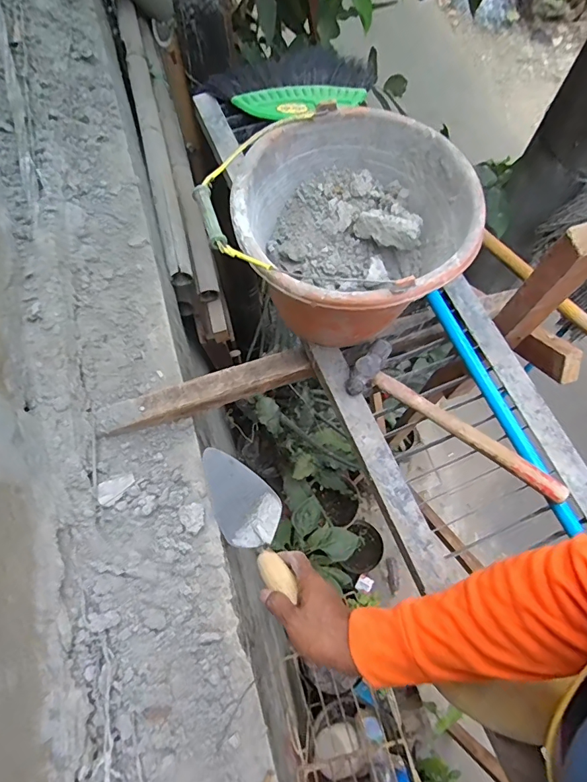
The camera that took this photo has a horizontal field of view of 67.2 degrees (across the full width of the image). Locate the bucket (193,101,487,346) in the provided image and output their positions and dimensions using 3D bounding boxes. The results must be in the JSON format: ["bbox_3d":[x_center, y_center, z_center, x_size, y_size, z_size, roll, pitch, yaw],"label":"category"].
[{"bbox_3d":[0.069,-0.186,0.547,0.275,0.153,0.256,0,69,-1],"label":"bucket"}]

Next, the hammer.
[{"bbox_3d":[0.216,0.034,0.583,0.297,0.031,0.081,30,71,10],"label":"hammer"}]

